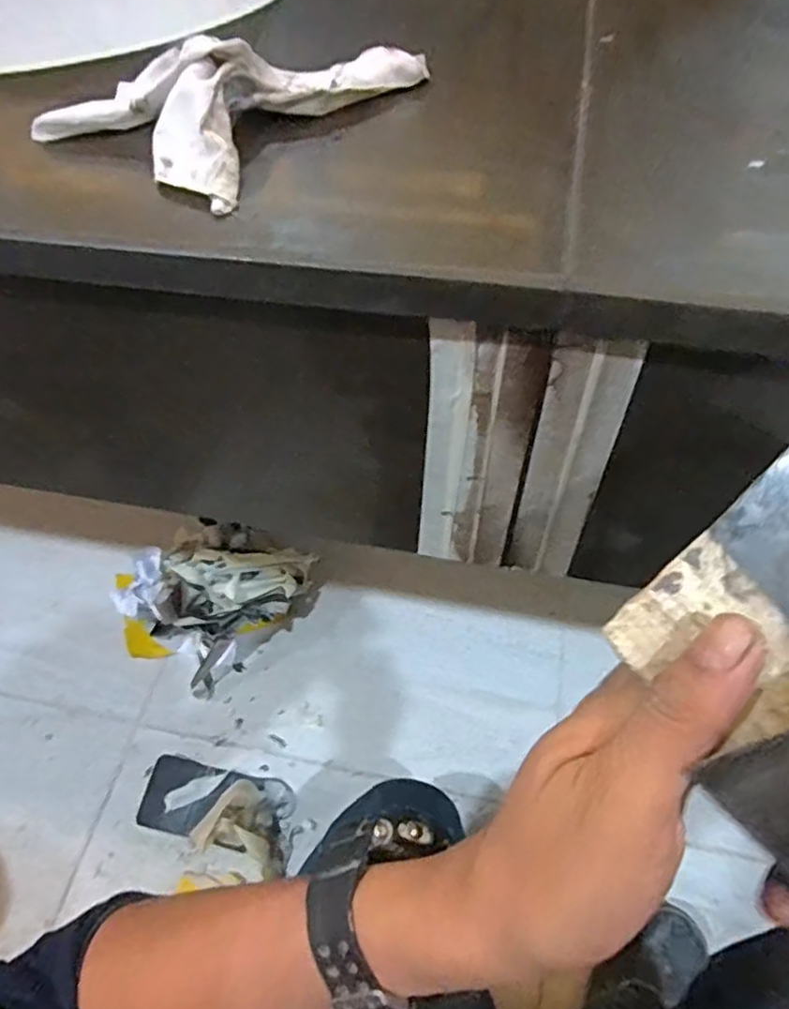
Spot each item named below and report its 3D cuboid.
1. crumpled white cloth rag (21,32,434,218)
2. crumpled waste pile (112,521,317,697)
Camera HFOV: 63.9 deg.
[{"bbox_3d":[-0.072,-0.192,0.286,0.113,0.034,0.142,30,61,21],"label":"crumpled white cloth rag"},{"bbox_3d":[-0.297,0.128,1.004,0.239,0.113,0.284,36,63,24],"label":"crumpled waste pile"}]

